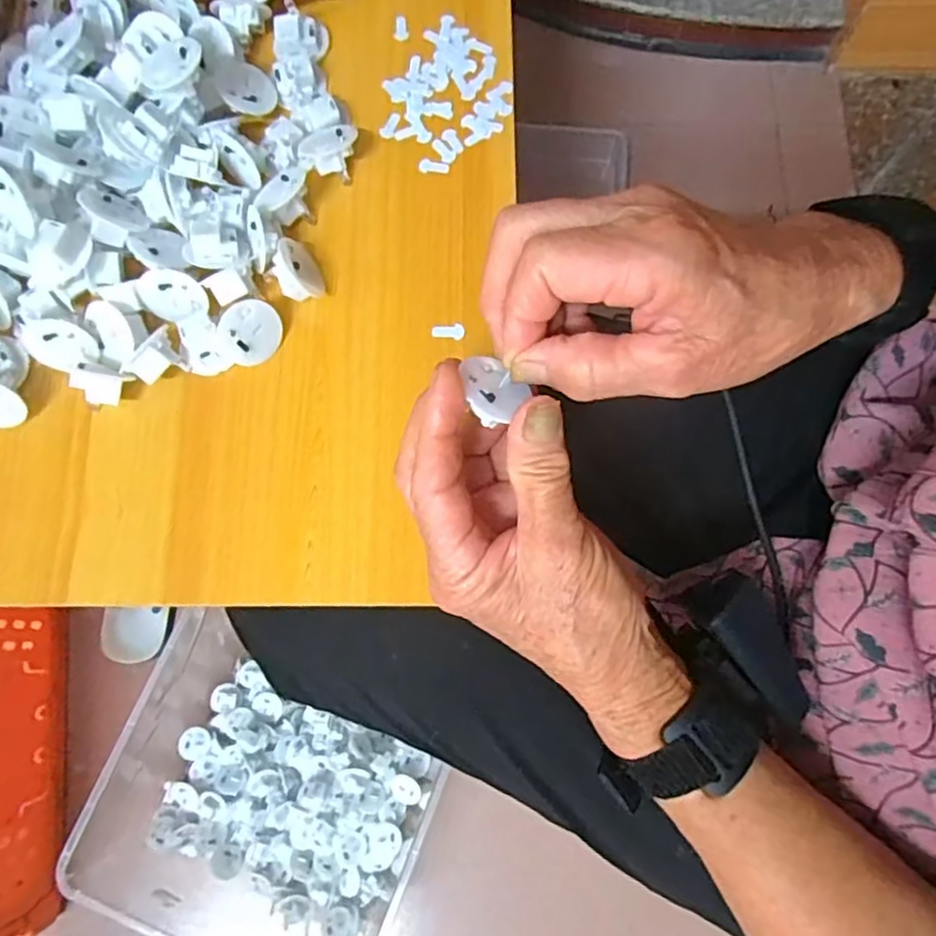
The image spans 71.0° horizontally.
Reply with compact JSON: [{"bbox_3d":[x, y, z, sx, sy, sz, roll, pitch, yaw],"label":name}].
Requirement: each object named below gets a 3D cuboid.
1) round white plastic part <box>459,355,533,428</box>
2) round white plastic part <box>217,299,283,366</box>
[{"bbox_3d":[0.007,-0.029,0.259,0.028,0.012,0.024,40,53,16],"label":"round white plastic part"},{"bbox_3d":[-0.111,-0.069,0.333,0.029,0.015,0.031,-19,116,-32],"label":"round white plastic part"}]

